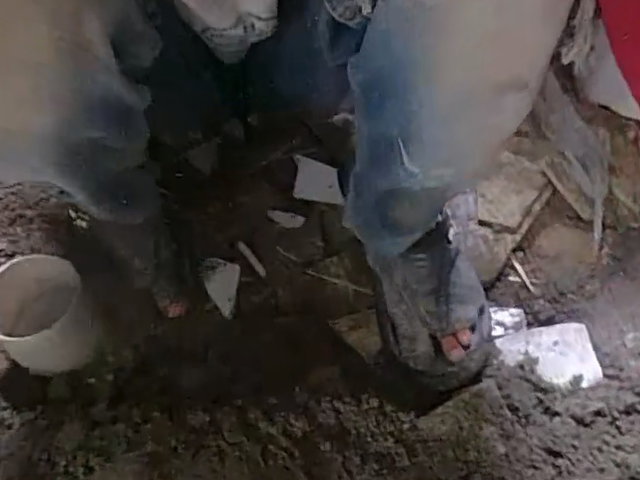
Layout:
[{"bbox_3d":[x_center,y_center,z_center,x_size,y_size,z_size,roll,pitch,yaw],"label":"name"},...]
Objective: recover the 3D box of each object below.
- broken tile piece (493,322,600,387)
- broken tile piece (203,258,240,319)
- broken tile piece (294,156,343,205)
[{"bbox_3d":[0.210,0.109,0.538,0.087,0.007,0.068,-14,39,30],"label":"broken tile piece"},{"bbox_3d":[-0.108,0.050,0.616,0.038,0.012,0.063,3,57,3],"label":"broken tile piece"},{"bbox_3d":[-0.003,-0.071,0.683,0.055,0.004,0.056,-1,78,2],"label":"broken tile piece"}]

